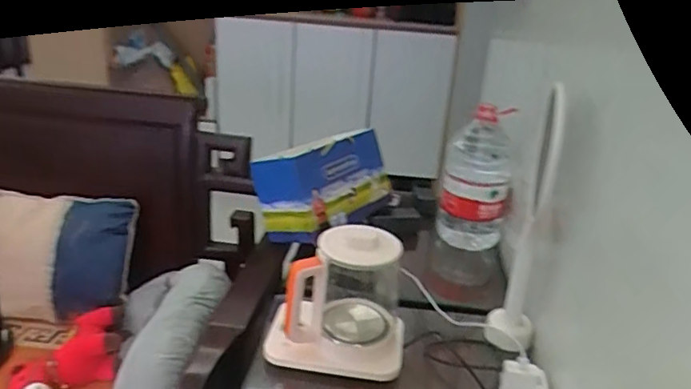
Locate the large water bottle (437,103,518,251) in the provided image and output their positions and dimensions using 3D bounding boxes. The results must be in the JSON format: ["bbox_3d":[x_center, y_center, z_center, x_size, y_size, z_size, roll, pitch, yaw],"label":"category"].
[{"bbox_3d":[0.315,-0.034,1.357,0.153,0.345,0.156,10,25,14],"label":"large water bottle"}]

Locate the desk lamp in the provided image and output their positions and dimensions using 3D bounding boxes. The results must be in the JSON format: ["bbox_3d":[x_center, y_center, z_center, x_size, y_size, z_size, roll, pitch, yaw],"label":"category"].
[{"bbox_3d":[0.330,0.056,0.993,0.083,0.469,0.113,12,25,18],"label":"desk lamp"}]

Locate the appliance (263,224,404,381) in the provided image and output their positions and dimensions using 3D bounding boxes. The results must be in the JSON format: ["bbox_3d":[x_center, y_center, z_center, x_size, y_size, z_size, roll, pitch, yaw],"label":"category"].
[{"bbox_3d":[-0.013,0.169,0.996,0.233,0.234,0.216,3,24,-2],"label":"appliance"}]

